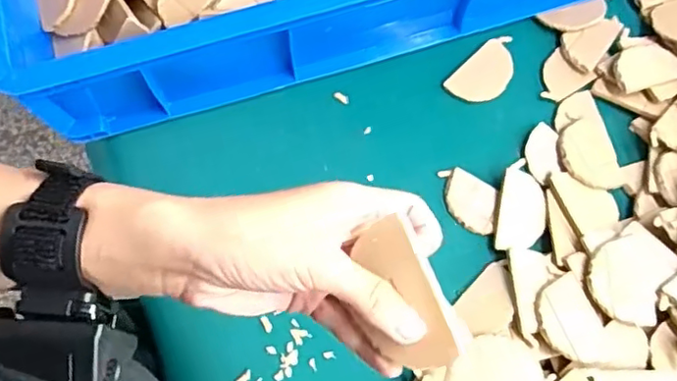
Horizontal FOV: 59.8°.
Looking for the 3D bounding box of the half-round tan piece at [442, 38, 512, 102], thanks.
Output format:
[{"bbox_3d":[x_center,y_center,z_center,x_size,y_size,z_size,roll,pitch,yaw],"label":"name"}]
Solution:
[{"bbox_3d":[0.140,-0.110,0.550,0.076,0.005,0.043,-44,77,-12],"label":"half-round tan piece"}]

